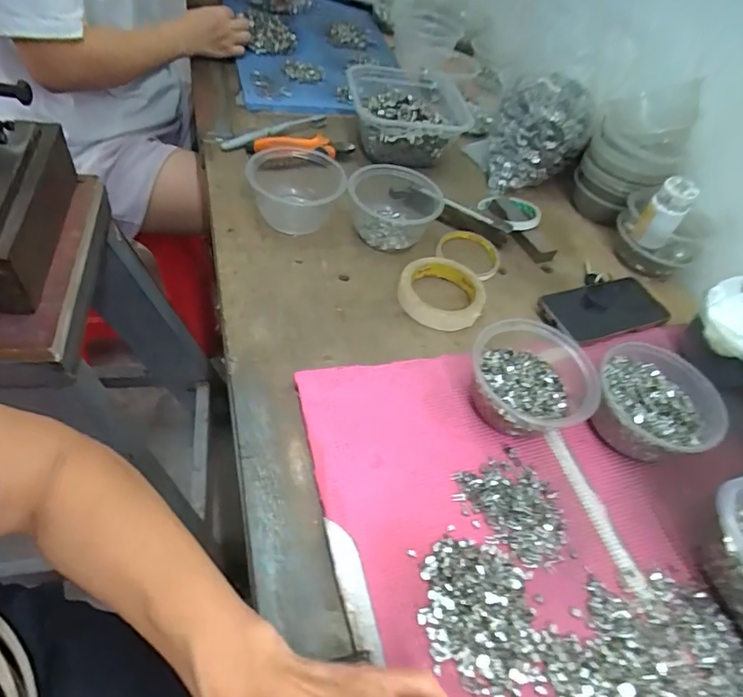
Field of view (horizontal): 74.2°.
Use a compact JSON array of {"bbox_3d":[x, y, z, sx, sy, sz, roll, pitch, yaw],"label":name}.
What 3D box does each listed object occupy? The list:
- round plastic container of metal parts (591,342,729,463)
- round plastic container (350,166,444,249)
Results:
[{"bbox_3d":[0.269,0.055,0.474,0.115,0.051,0.110,6,51,-8],"label":"round plastic container of metal parts"},{"bbox_3d":[0.030,-0.181,0.621,0.117,0.058,0.108,12,50,-2],"label":"round plastic container"}]

